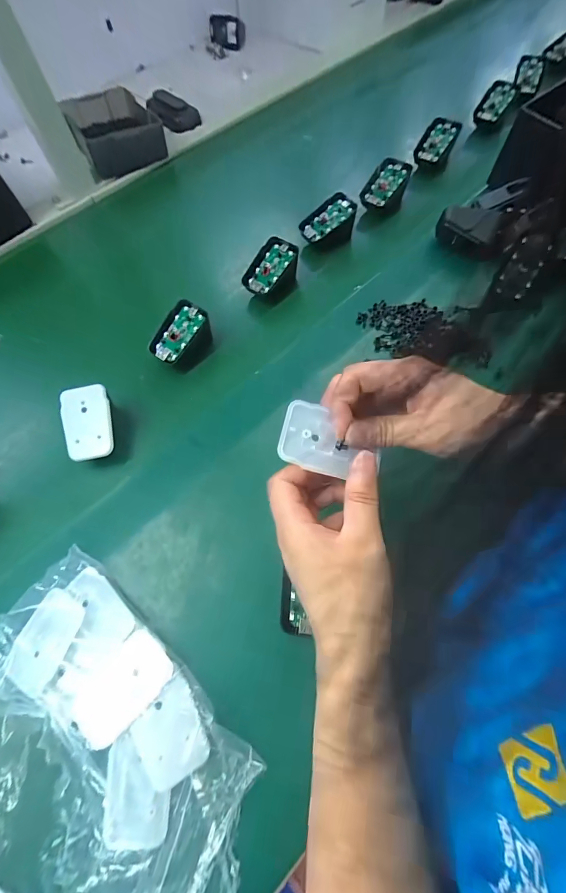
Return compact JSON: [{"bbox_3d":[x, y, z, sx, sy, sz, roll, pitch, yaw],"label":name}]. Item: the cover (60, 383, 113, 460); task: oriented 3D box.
[{"bbox_3d":[-0.185,-0.023,0.351,0.044,0.004,0.069,-10,83,-2],"label":"cover"}]

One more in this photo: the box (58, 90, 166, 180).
[{"bbox_3d":[-0.257,-0.485,0.574,0.120,0.059,0.161,-23,66,-8],"label":"box"}]

